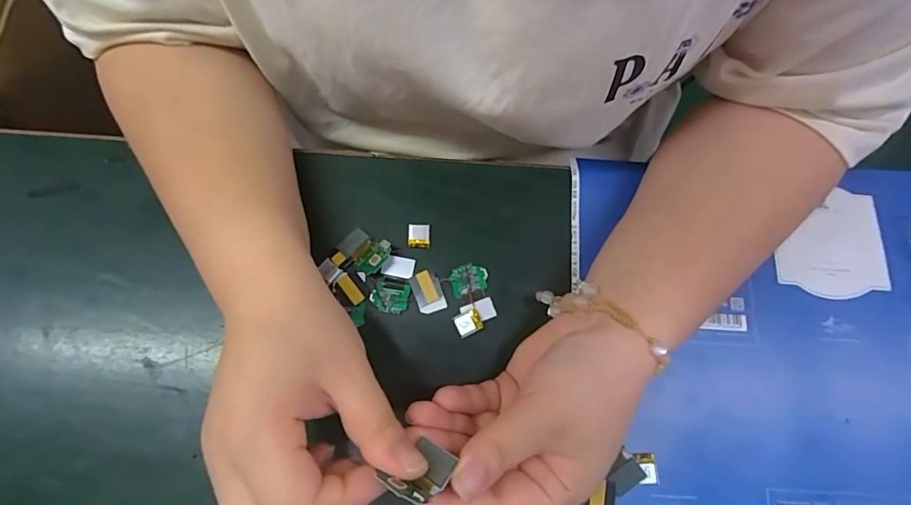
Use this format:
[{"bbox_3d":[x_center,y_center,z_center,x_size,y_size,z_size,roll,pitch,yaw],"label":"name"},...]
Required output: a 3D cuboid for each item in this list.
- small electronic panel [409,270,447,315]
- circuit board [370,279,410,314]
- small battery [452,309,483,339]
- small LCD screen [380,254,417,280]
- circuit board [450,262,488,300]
[{"bbox_3d":[-0.019,0.026,0.311,0.018,0.004,0.028,-21,78,-6],"label":"small electronic panel"},{"bbox_3d":[-0.044,0.028,0.309,0.024,0.004,0.021,11,77,1],"label":"circuit board"},{"bbox_3d":[0.008,0.046,0.306,0.016,0.005,0.014,-28,79,-7],"label":"small battery"},{"bbox_3d":[-0.039,0.010,0.319,0.022,0.005,0.015,11,77,1],"label":"small LCD screen"},{"bbox_3d":[0.009,0.017,0.313,0.025,0.004,0.019,-22,79,-6],"label":"circuit board"}]

